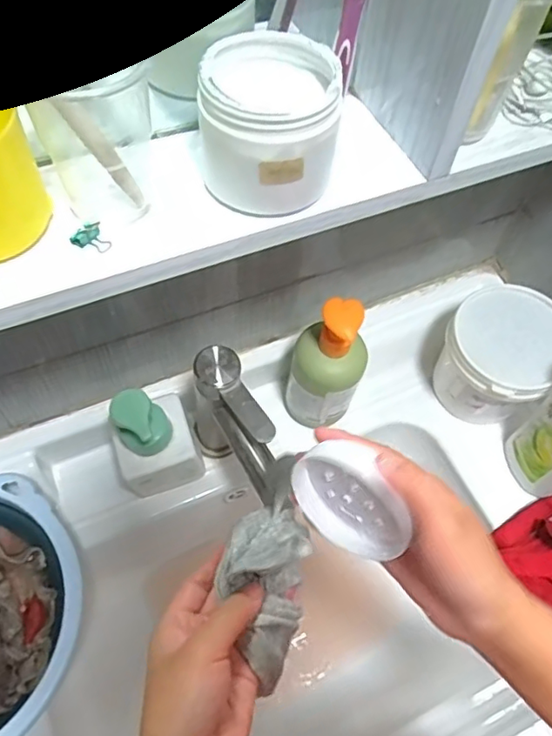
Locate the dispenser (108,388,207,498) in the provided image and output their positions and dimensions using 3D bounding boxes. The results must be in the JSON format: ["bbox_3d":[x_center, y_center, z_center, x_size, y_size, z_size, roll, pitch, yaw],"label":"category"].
[{"bbox_3d":[-0.116,0.063,0.546,0.081,0.125,0.074,-22,62,-16],"label":"dispenser"}]

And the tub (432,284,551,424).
[{"bbox_3d":[0.240,-0.003,0.635,0.117,0.127,0.126,2,58,-3],"label":"tub"}]

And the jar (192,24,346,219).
[{"bbox_3d":[-0.003,-0.137,0.320,0.074,0.062,0.084,0,58,-4],"label":"jar"}]

